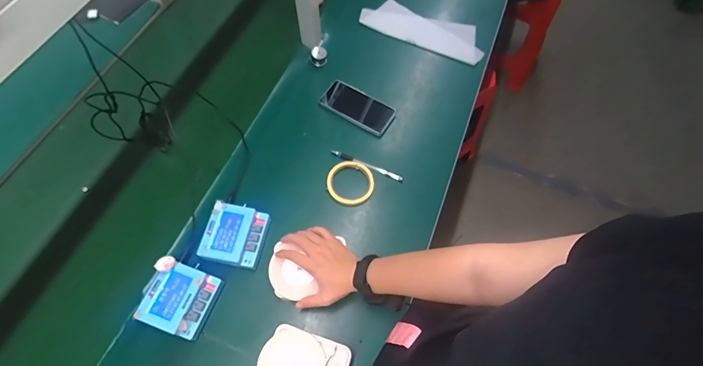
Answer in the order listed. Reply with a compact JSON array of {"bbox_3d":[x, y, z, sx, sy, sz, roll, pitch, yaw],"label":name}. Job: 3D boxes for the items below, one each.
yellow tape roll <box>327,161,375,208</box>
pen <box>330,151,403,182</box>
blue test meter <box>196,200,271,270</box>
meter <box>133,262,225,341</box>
[{"bbox_3d":[-0.001,0.000,0.707,0.095,0.012,0.093,0,65,1],"label":"yellow tape roll"},{"bbox_3d":[0.031,-0.038,0.725,0.159,0.007,0.013,22,68,10],"label":"pen"},{"bbox_3d":[-0.209,0.097,0.637,0.097,0.046,0.105,11,66,6],"label":"blue test meter"},{"bbox_3d":[-0.285,0.197,0.589,0.099,0.051,0.104,20,67,9],"label":"meter"}]

